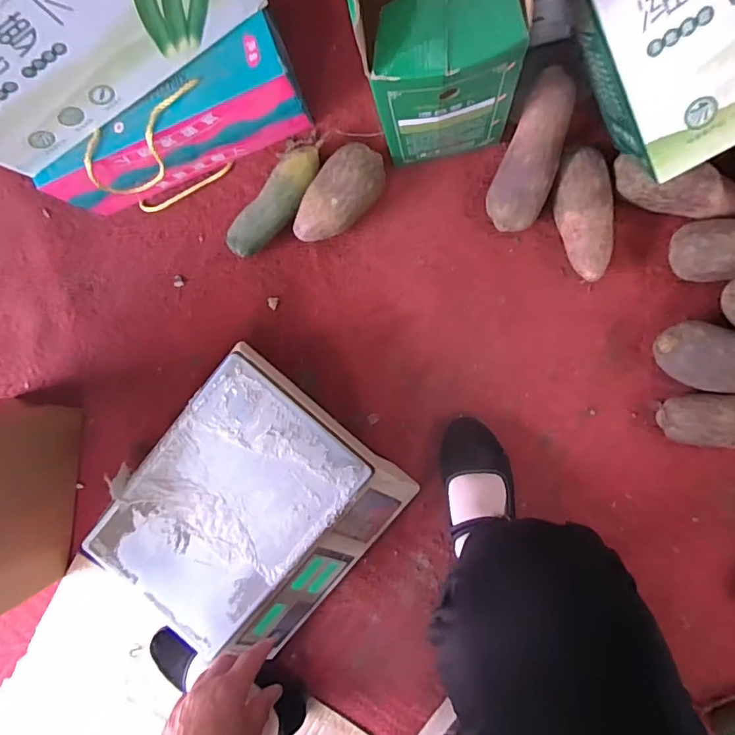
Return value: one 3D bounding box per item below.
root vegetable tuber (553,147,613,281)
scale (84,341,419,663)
[{"bbox_3d":[0.271,-0.188,0.636,0.063,0.059,0.153,-7,93,9],"label":"root vegetable tuber"},{"bbox_3d":[-0.151,0.194,0.683,0.302,0.090,0.328,40,98,4],"label":"scale"}]

